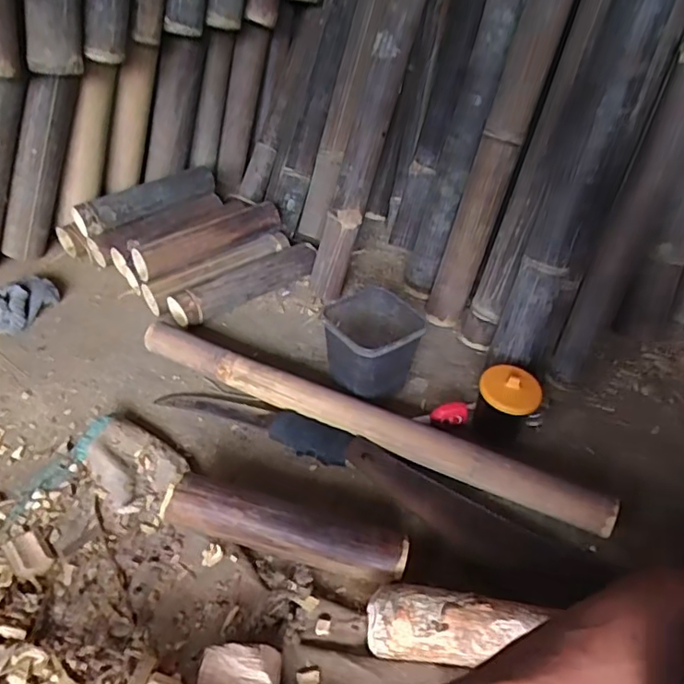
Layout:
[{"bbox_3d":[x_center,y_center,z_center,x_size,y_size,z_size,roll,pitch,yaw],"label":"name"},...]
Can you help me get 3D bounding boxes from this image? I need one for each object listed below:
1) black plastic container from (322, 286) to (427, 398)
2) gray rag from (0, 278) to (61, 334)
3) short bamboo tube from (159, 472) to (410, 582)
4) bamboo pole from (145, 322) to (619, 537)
[{"bbox_3d":[0.039,0.015,0.806,0.117,0.125,0.117,-21,47,-28],"label":"black plastic container"},{"bbox_3d":[-0.509,-0.063,0.912,0.112,0.050,0.074,-31,52,-33],"label":"gray rag"},{"bbox_3d":[-0.062,0.206,0.622,0.263,0.055,0.047,12,42,10],"label":"short bamboo tube"},{"bbox_3d":[0.014,0.101,0.756,0.659,0.053,0.043,19,43,17],"label":"bamboo pole"}]

